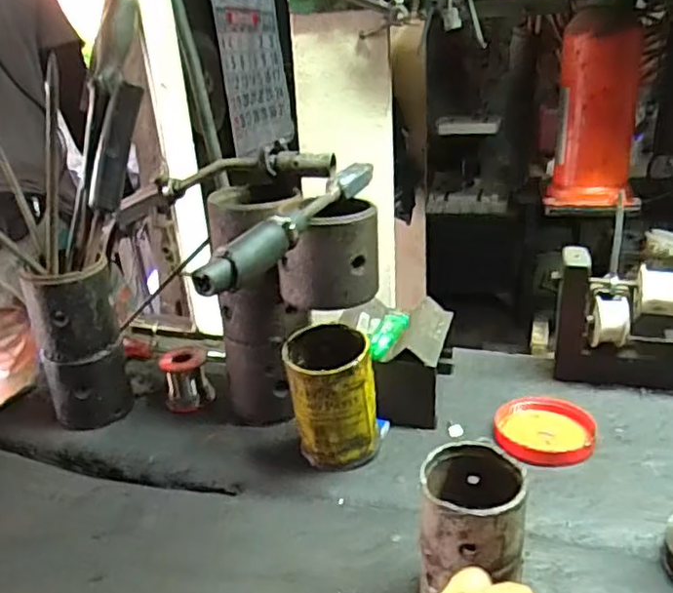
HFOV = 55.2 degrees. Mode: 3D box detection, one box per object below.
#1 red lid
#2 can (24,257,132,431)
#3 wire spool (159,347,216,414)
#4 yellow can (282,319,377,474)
[{"bbox_3d":[0.198,0.126,0.609,0.091,0.018,0.088,1,23,13],"label":"red lid"},{"bbox_3d":[-0.262,0.056,0.666,0.069,0.172,0.071,8,25,27],"label":"can"},{"bbox_3d":[-0.163,0.090,0.706,0.049,0.055,0.048,-8,22,-10],"label":"wire spool"},{"bbox_3d":[-0.002,0.095,0.585,0.073,0.126,0.080,-4,22,2],"label":"yellow can"}]

